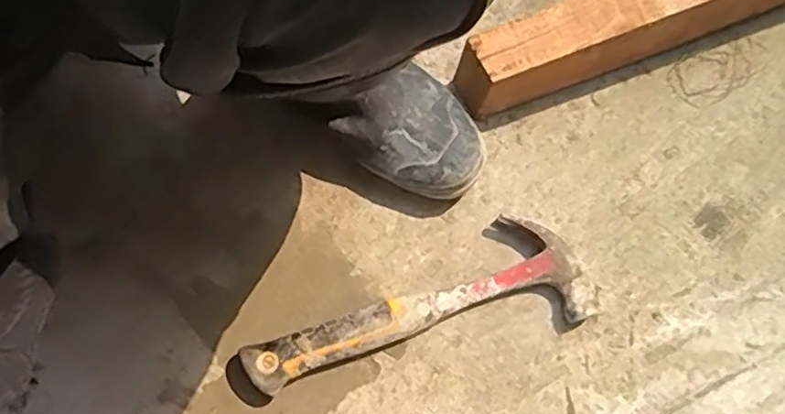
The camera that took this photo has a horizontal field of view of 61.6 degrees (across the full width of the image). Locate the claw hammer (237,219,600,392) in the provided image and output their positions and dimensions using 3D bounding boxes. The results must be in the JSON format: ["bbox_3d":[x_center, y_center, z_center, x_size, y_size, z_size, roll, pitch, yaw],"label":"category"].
[{"bbox_3d":[0.023,0.075,0.528,0.282,0.033,0.083,-12,74,-6],"label":"claw hammer"}]

